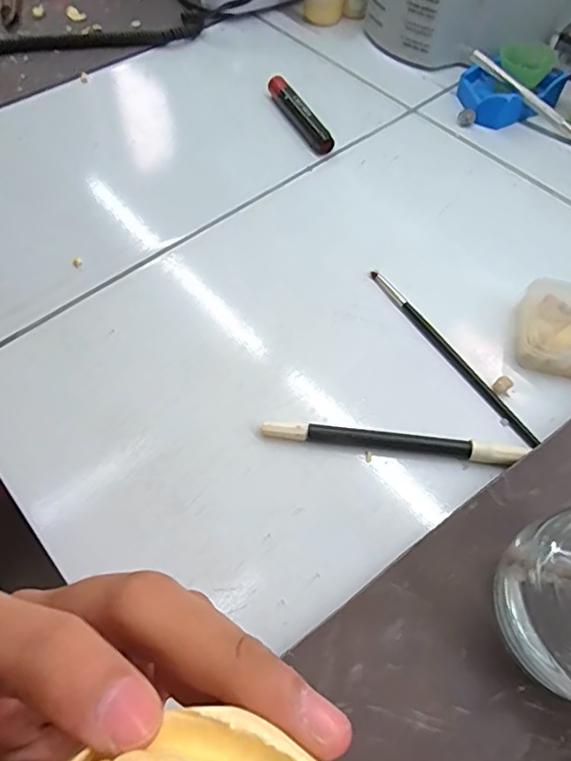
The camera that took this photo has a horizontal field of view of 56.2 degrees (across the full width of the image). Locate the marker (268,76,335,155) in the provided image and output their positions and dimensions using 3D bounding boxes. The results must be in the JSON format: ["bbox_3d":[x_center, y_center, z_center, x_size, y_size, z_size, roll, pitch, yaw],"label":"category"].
[{"bbox_3d":[0.011,-0.212,0.425,0.014,0.018,0.089,-25,63,-13],"label":"marker"}]

